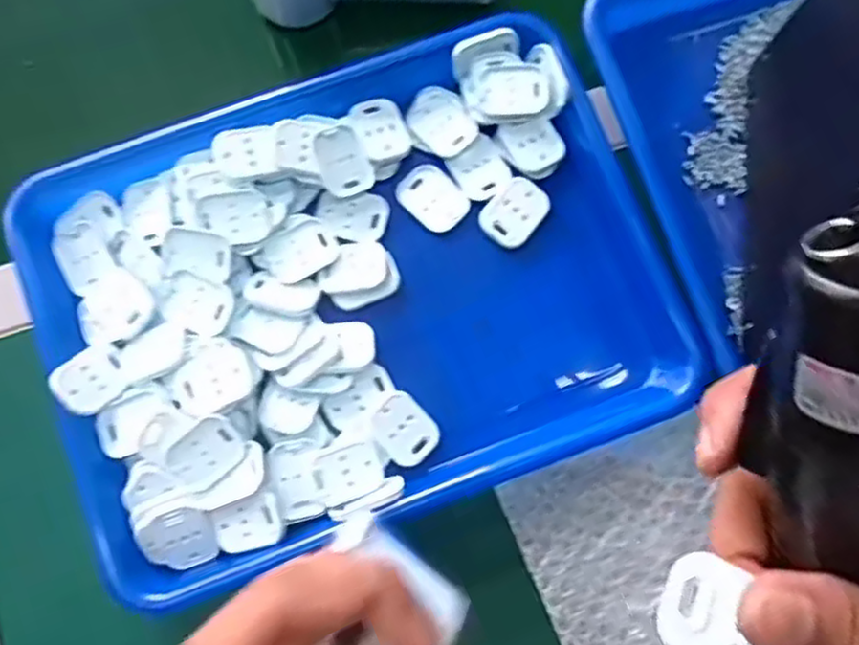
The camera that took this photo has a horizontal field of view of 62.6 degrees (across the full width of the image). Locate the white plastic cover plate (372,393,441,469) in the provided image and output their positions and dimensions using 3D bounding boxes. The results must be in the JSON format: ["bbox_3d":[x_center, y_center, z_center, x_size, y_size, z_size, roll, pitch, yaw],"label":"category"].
[{"bbox_3d":[-0.013,0.059,0.387,0.029,0.011,0.036,-43,82,-7],"label":"white plastic cover plate"}]

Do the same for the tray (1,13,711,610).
[{"bbox_3d":[-0.043,-0.020,0.393,0.325,0.030,0.251,-21,80,-4],"label":"tray"}]

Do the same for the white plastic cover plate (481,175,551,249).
[{"bbox_3d":[0.050,-0.064,0.410,0.030,0.004,0.041,39,82,7],"label":"white plastic cover plate"}]

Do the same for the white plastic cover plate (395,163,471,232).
[{"bbox_3d":[0.003,-0.074,0.415,0.041,0.004,0.030,41,82,8],"label":"white plastic cover plate"}]

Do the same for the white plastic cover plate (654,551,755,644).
[{"bbox_3d":[0.081,0.082,0.190,0.039,0.007,0.027,28,67,12],"label":"white plastic cover plate"}]

